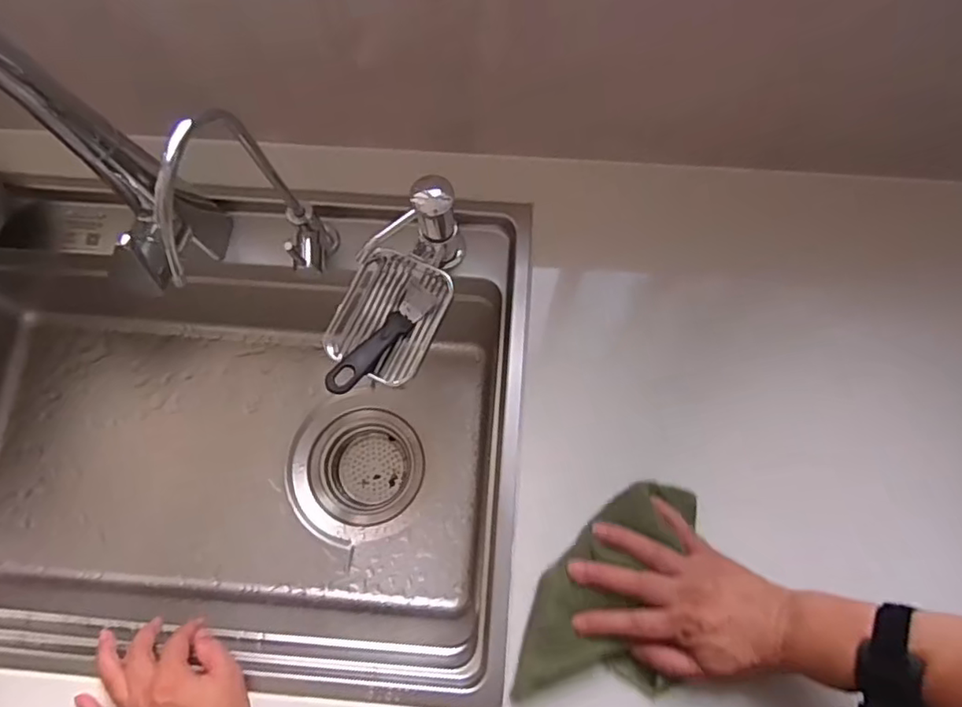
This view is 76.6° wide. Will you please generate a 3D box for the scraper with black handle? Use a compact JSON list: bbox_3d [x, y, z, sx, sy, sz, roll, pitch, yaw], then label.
[{"bbox_3d":[-0.091,-0.011,0.552,0.029,0.021,0.126,38,66,10],"label":"scraper with black handle"}]

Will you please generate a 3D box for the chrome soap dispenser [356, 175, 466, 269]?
[{"bbox_3d":[-0.060,-0.102,0.573,0.035,0.116,0.102,42,80,11],"label":"chrome soap dispenser"}]

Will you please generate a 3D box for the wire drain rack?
[{"bbox_3d":[-0.088,-0.036,0.569,0.098,0.036,0.114,26,77,8],"label":"wire drain rack"}]

